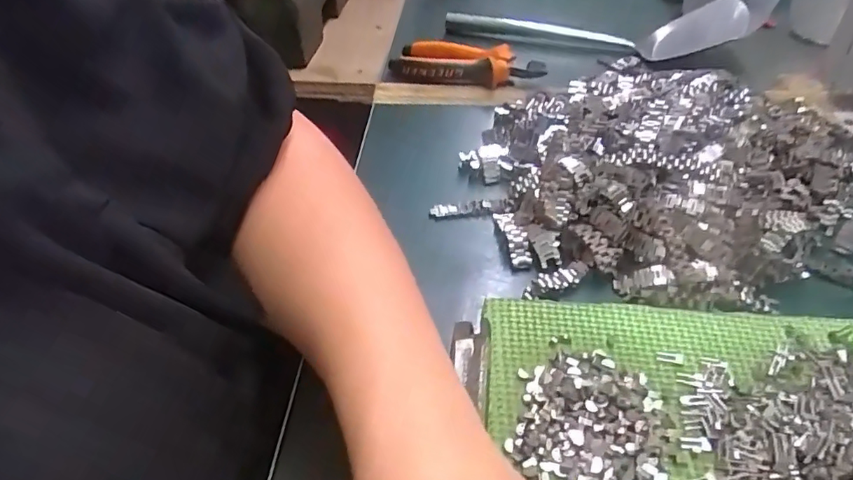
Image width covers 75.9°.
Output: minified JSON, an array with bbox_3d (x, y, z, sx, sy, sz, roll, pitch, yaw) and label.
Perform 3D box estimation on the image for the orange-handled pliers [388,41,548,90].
[{"bbox_3d":[0.037,-0.171,0.531,0.140,0.022,0.055,10,44,12],"label":"orange-handled pliers"}]

